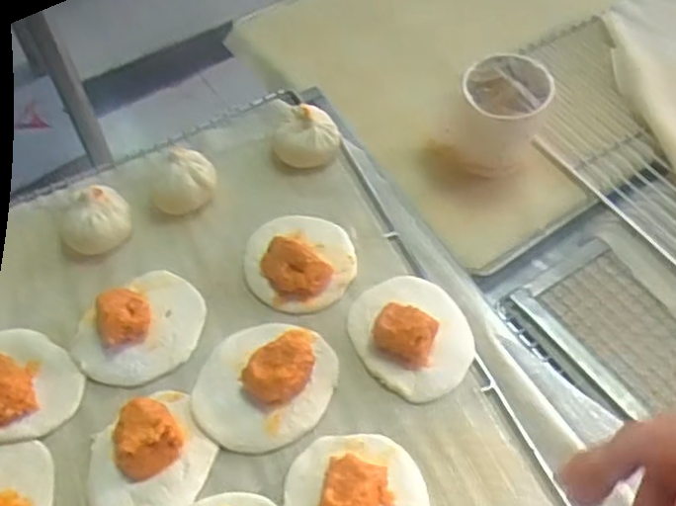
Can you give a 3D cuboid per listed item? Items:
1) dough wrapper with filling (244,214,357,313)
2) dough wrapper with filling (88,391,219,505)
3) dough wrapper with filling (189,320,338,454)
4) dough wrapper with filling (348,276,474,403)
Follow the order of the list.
[{"bbox_3d":[-0.029,0.001,0.539,0.081,0.029,0.081,-4,54,-2],"label":"dough wrapper with filling"},{"bbox_3d":[-0.120,0.131,0.445,0.081,0.026,0.082,0,54,0],"label":"dough wrapper with filling"},{"bbox_3d":[-0.049,0.082,0.478,0.088,0.026,0.094,11,55,8],"label":"dough wrapper with filling"},{"bbox_3d":[0.053,0.051,0.498,0.081,0.034,0.092,-22,57,-15],"label":"dough wrapper with filling"}]

